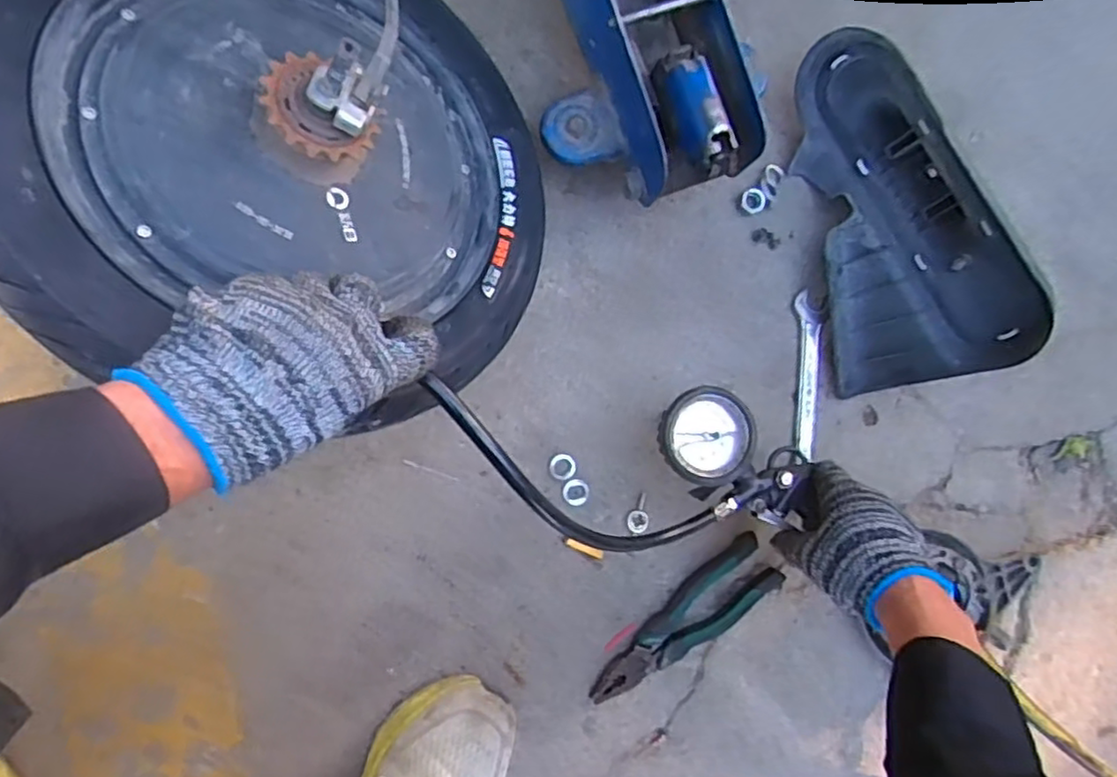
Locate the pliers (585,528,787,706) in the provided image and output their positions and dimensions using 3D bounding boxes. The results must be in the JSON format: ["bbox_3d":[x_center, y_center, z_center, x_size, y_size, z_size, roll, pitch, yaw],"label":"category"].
[{"bbox_3d":[0.115,0.215,0.600,0.195,0.026,0.061,-40,96,-6],"label":"pliers"}]

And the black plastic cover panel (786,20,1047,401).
[{"bbox_3d":[0.290,-0.150,0.562,0.162,0.055,0.296,-10,94,28],"label":"black plastic cover panel"}]

